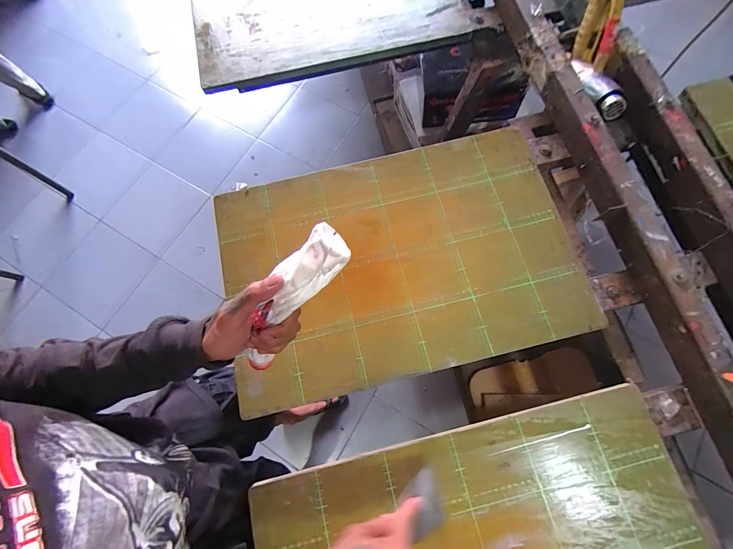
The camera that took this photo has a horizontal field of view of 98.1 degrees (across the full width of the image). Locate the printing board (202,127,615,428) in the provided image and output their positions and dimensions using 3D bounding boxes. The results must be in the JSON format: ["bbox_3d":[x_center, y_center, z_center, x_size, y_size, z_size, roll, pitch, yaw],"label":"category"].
[{"bbox_3d":[0.050,-0.030,0.556,0.583,0.017,0.396,-14,74,-2],"label":"printing board"}]

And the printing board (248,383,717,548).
[{"bbox_3d":[0.168,0.421,0.421,0.590,0.017,0.398,-14,74,-3],"label":"printing board"}]

